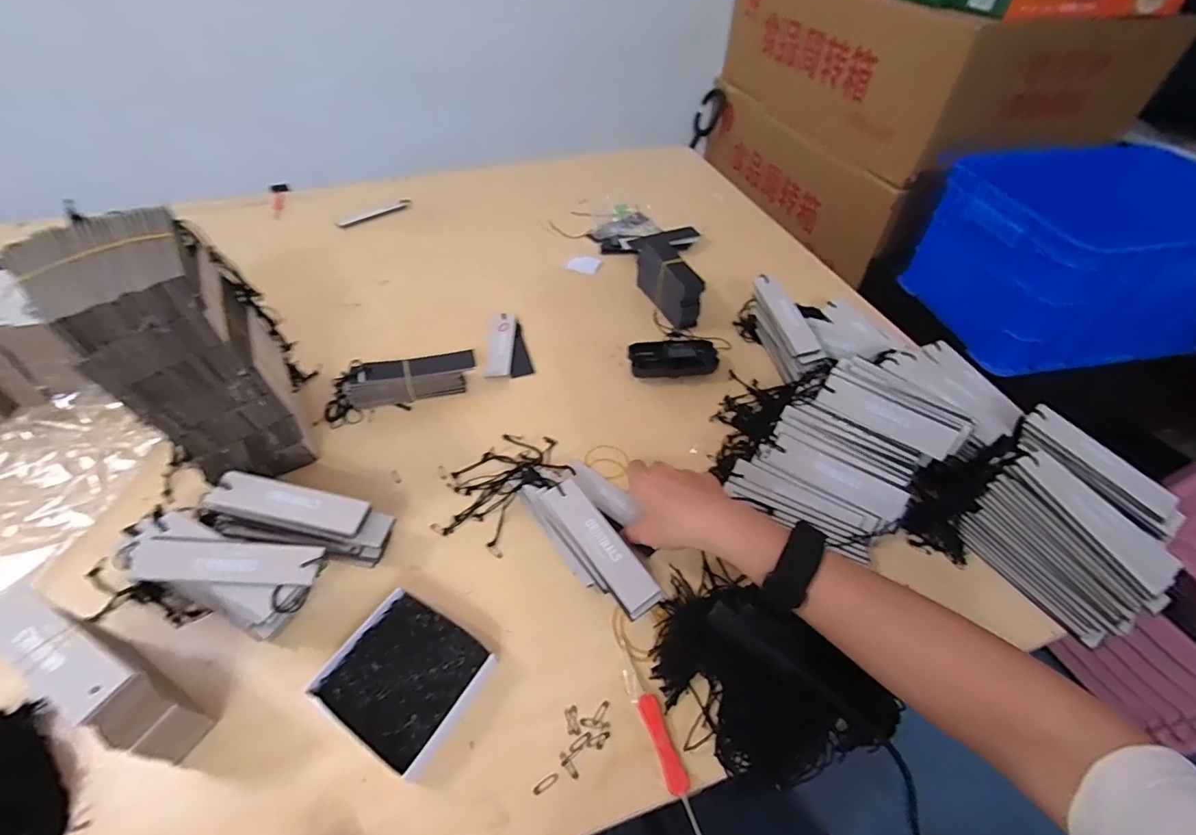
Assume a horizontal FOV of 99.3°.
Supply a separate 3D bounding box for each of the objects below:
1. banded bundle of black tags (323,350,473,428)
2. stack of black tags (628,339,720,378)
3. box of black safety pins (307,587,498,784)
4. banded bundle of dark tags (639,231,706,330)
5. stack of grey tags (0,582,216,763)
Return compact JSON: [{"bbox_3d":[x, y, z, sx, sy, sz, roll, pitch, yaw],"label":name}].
[{"bbox_3d":[-0.232,-0.042,0.599,0.171,0.051,0.041,-13,50,-13],"label":"banded bundle of black tags"},{"bbox_3d":[0.096,-0.075,0.641,0.111,0.040,0.049,-4,49,-6],"label":"stack of black tags"},{"bbox_3d":[-0.148,0.202,0.397,0.108,0.024,0.096,26,52,20],"label":"box of black safety pins"},{"bbox_3d":[0.099,-0.194,0.720,0.036,0.076,0.138,-15,50,-14],"label":"banded bundle of dark tags"},{"bbox_3d":[-0.333,0.177,0.346,0.107,0.120,0.033,26,53,20],"label":"stack of grey tags"}]

